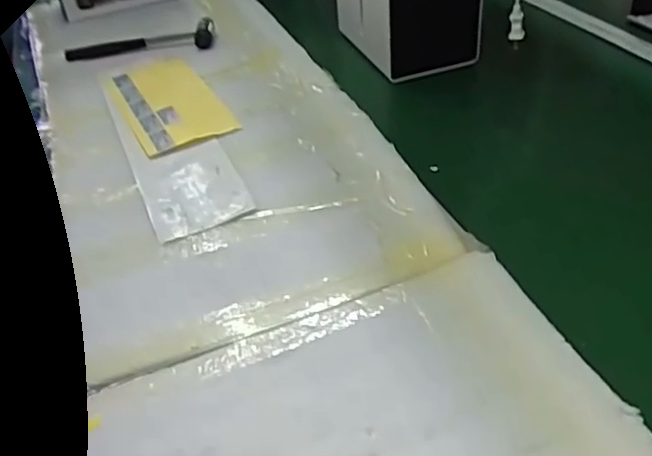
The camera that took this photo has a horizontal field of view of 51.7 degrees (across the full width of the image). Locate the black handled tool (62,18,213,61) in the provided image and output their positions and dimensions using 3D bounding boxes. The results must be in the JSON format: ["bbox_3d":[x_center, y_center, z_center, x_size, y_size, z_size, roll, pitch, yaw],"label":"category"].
[{"bbox_3d":[-0.302,-0.302,1.092,0.244,0.032,0.061,-7,38,-4],"label":"black handled tool"}]

